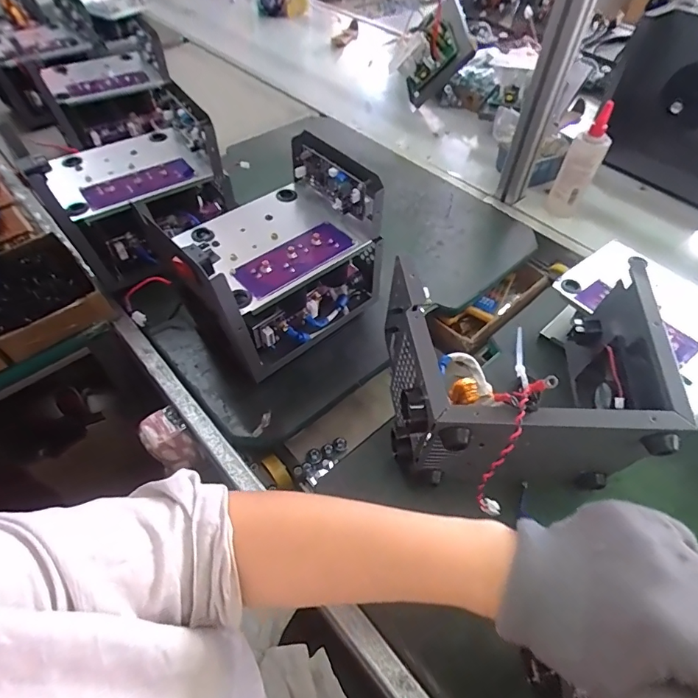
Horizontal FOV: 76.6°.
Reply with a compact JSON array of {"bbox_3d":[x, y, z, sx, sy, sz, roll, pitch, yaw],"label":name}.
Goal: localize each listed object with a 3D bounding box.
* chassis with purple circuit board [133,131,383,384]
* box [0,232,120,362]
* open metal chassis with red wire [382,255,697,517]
[{"bbox_3d":[-0.090,-0.102,0.540,0.230,0.193,0.155,-36,61,-25],"label":"chassis with purple circuit board"},{"bbox_3d":[-0.429,-0.080,0.602,0.131,0.044,0.178,-36,61,-25],"label":"box"},{"bbox_3d":[0.177,0.030,0.451,0.253,0.176,0.198,1,52,0],"label":"open metal chassis with red wire"}]

